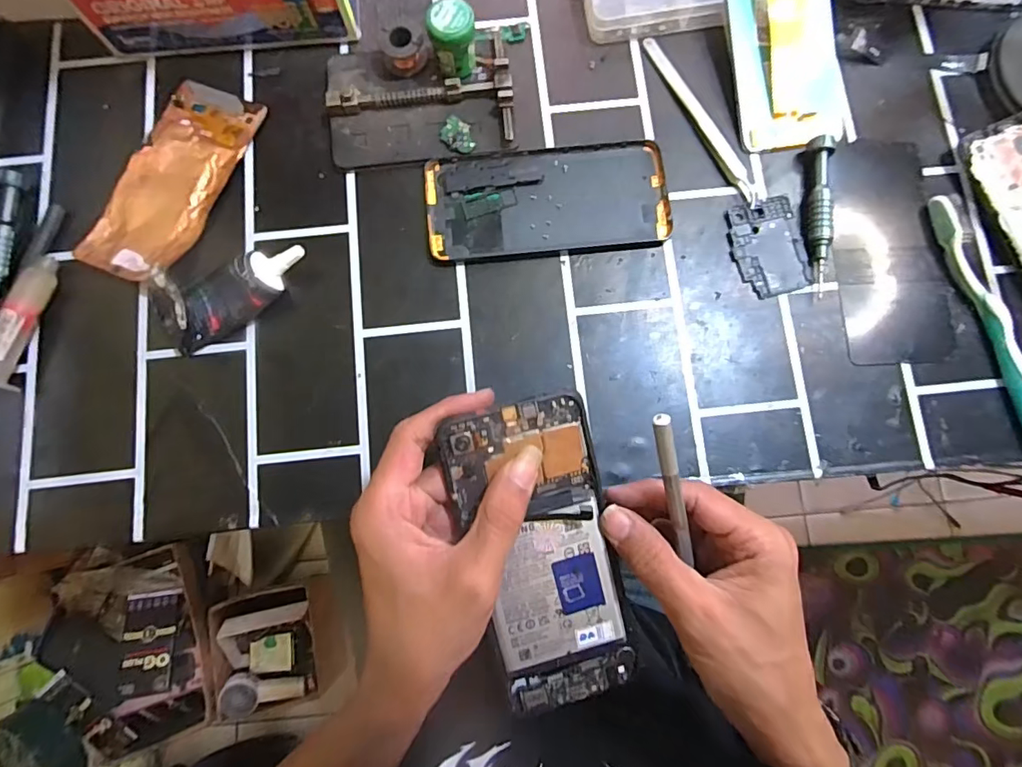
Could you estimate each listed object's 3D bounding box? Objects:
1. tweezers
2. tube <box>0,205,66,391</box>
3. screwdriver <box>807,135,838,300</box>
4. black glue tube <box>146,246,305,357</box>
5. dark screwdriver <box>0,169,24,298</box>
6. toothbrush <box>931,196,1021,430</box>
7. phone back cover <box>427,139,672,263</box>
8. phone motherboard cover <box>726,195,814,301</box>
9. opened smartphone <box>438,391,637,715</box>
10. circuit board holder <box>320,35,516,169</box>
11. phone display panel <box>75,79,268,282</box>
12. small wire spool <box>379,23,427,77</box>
[{"bbox_3d":[0.132,-0.182,0.356,0.012,0.004,0.141,-28,81,-6],"label":"tweezers"},{"bbox_3d":[-0.311,-0.059,0.328,0.018,0.019,0.125,6,79,1],"label":"tube"},{"bbox_3d":[0.205,-0.112,0.342,0.014,0.017,0.107,6,79,0],"label":"screwdriver"},{"bbox_3d":[-0.181,-0.064,0.329,0.097,0.028,0.047,-33,81,-6],"label":"black glue tube"},{"bbox_3d":[-0.334,-0.089,0.337,0.013,0.011,0.106,-4,79,-2],"label":"dark screwdriver"},{"bbox_3d":[0.309,-0.034,0.329,0.016,0.019,0.181,-14,80,-3],"label":"toothbrush"},{"bbox_3d":[0.024,-0.126,0.352,0.161,0.005,0.073,-5,79,-2],"label":"phone back cover"},{"bbox_3d":[0.172,-0.092,0.347,0.046,0.005,0.065,-10,79,-3],"label":"phone motherboard cover"},{"bbox_3d":[0.017,0.087,0.256,0.070,0.006,0.156,-13,99,-3],"label":"opened smartphone"},{"bbox_3d":[-0.063,-0.196,0.356,0.125,0.020,0.083,-5,79,-2],"label":"circuit board holder"},{"bbox_3d":[-0.231,-0.140,0.354,0.066,0.008,0.149,19,79,3],"label":"phone display panel"},{"bbox_3d":[-0.074,-0.230,0.354,0.029,0.021,0.023,16,79,2],"label":"small wire spool"}]

